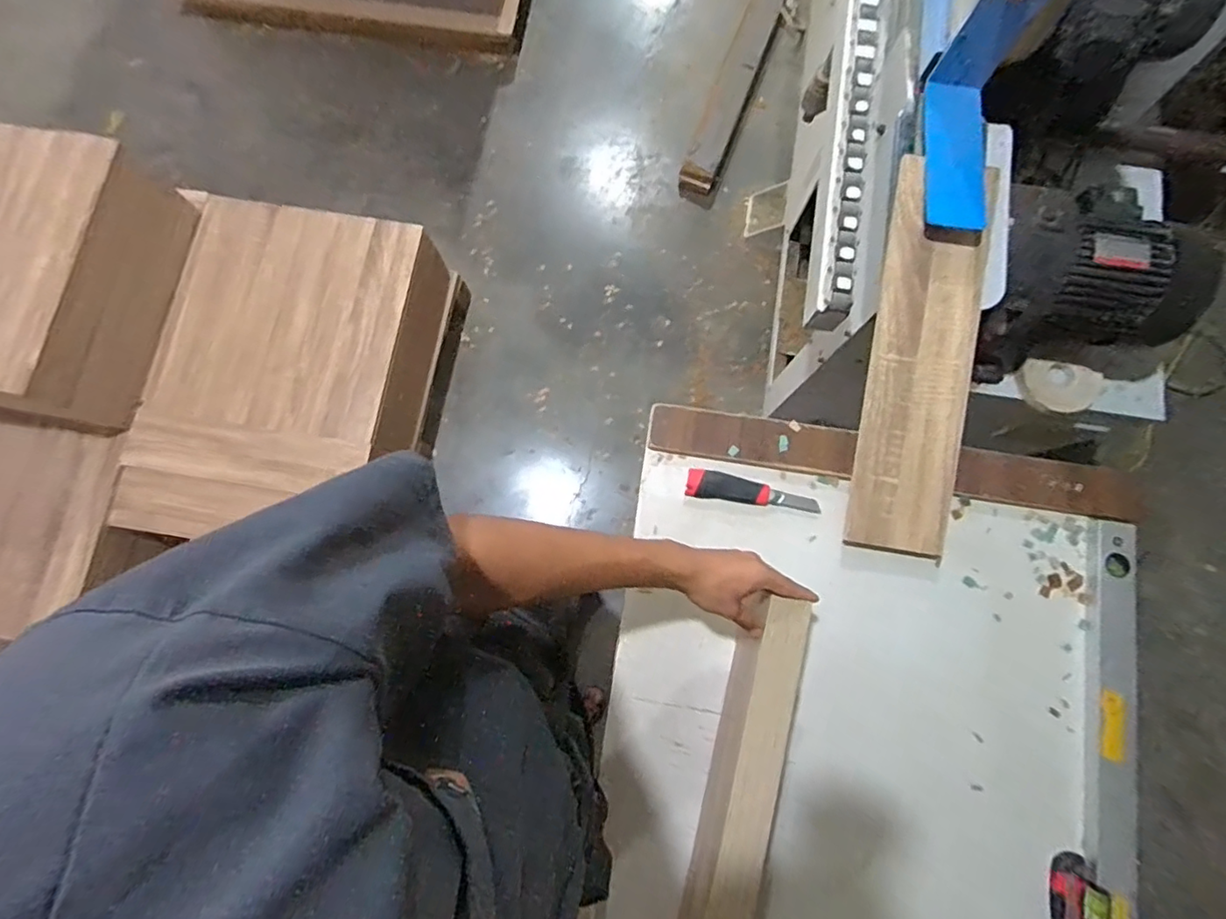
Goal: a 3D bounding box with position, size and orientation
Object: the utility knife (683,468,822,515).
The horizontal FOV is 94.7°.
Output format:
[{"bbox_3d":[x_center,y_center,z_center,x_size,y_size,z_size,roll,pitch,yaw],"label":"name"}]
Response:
[{"bbox_3d":[0.204,0.048,0.824,0.191,0.016,0.039,10,80,2],"label":"utility knife"}]

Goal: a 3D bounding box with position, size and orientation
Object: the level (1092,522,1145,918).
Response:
[{"bbox_3d":[0.664,0.622,0.737,0.075,0.036,1.072,8,80,2],"label":"level"}]

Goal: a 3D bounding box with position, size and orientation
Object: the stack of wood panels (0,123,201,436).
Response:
[{"bbox_3d":[-1.325,-0.392,1.232,0.578,0.273,0.567,7,80,1],"label":"stack of wood panels"}]

